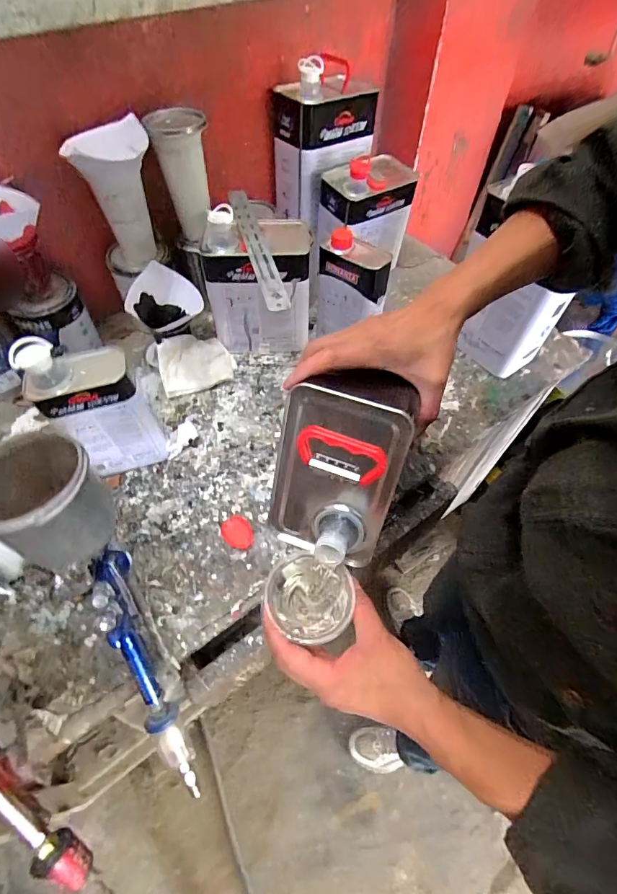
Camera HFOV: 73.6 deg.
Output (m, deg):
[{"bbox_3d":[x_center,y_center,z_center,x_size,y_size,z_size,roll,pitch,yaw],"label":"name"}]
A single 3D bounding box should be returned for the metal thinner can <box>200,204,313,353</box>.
[{"bbox_3d":[-0.083,-0.280,0.704,0.170,0.199,0.130,-5,58,-5],"label":"metal thinner can"}]

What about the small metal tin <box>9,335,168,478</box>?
[{"bbox_3d":[-0.271,-0.049,0.541,0.111,0.208,0.059,-17,59,-12],"label":"small metal tin"}]

